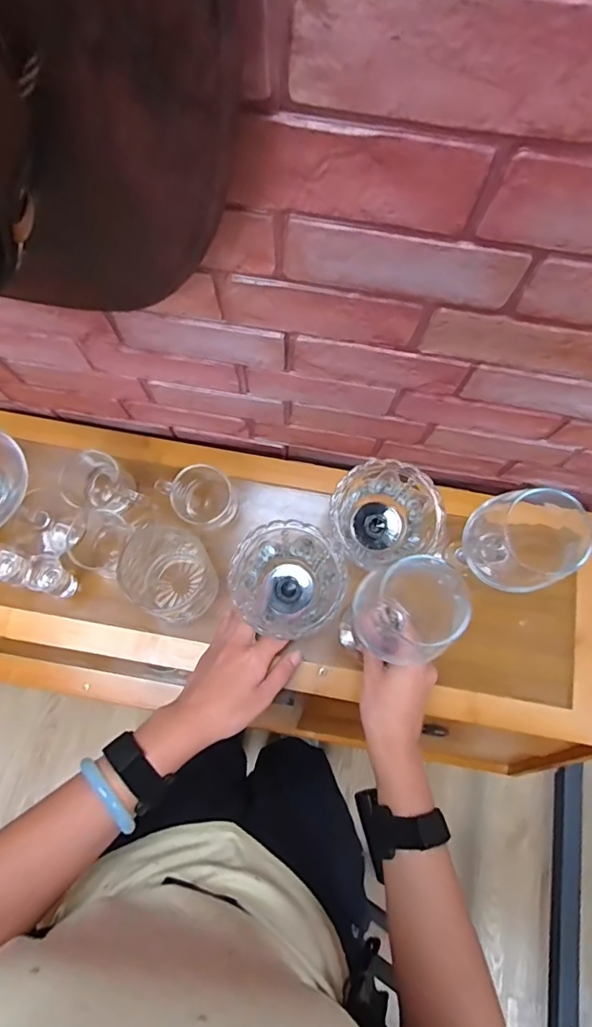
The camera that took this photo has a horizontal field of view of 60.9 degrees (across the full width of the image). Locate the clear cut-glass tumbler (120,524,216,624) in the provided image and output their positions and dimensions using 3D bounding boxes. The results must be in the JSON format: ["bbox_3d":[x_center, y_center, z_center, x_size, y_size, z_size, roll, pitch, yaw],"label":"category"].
[{"bbox_3d":[-0.121,0.059,0.493,0.086,0.064,0.083,0,75,-1],"label":"clear cut-glass tumbler"}]

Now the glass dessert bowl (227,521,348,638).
[{"bbox_3d":[-0.008,0.062,0.450,0.090,0.082,0.089,0,75,-1],"label":"glass dessert bowl"}]

